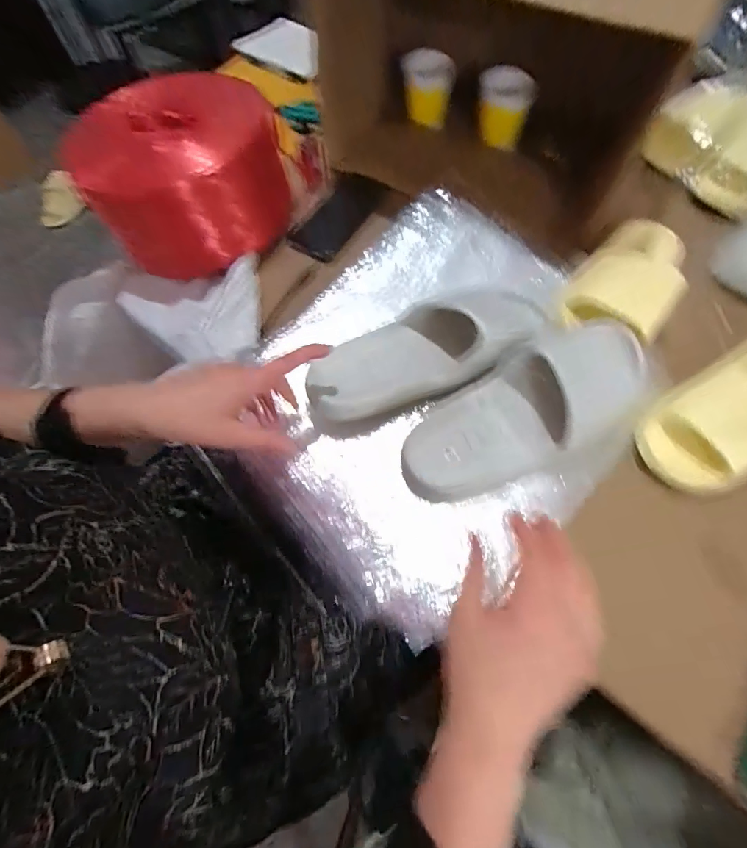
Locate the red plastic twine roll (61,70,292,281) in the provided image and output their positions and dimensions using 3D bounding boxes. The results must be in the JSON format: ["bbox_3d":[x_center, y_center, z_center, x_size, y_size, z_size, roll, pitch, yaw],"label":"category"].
[{"bbox_3d":[-0.246,-0.327,0.571,0.233,0.140,0.213,-1,65,3],"label":"red plastic twine roll"}]

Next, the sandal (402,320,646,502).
[{"bbox_3d":[0.160,-0.019,0.419,0.273,0.099,0.104,-32,67,-11],"label":"sandal"}]

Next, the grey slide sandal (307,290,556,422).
[{"bbox_3d":[0.056,-0.083,0.444,0.263,0.059,0.098,-24,66,-5],"label":"grey slide sandal"}]

